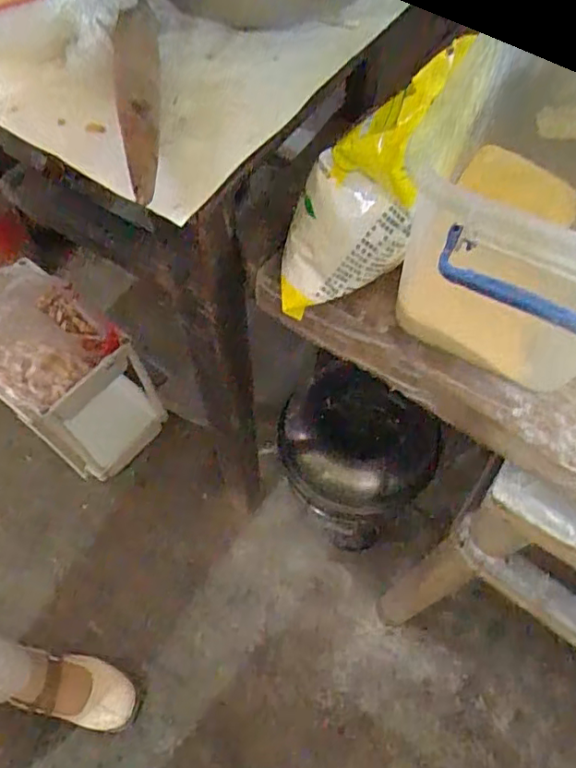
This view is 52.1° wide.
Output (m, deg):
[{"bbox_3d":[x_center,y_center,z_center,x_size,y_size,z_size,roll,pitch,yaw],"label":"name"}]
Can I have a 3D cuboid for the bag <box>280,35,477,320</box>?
[{"bbox_3d":[0.055,-0.133,0.426,0.062,0.213,0.067,-4,57,-29],"label":"bag"}]

